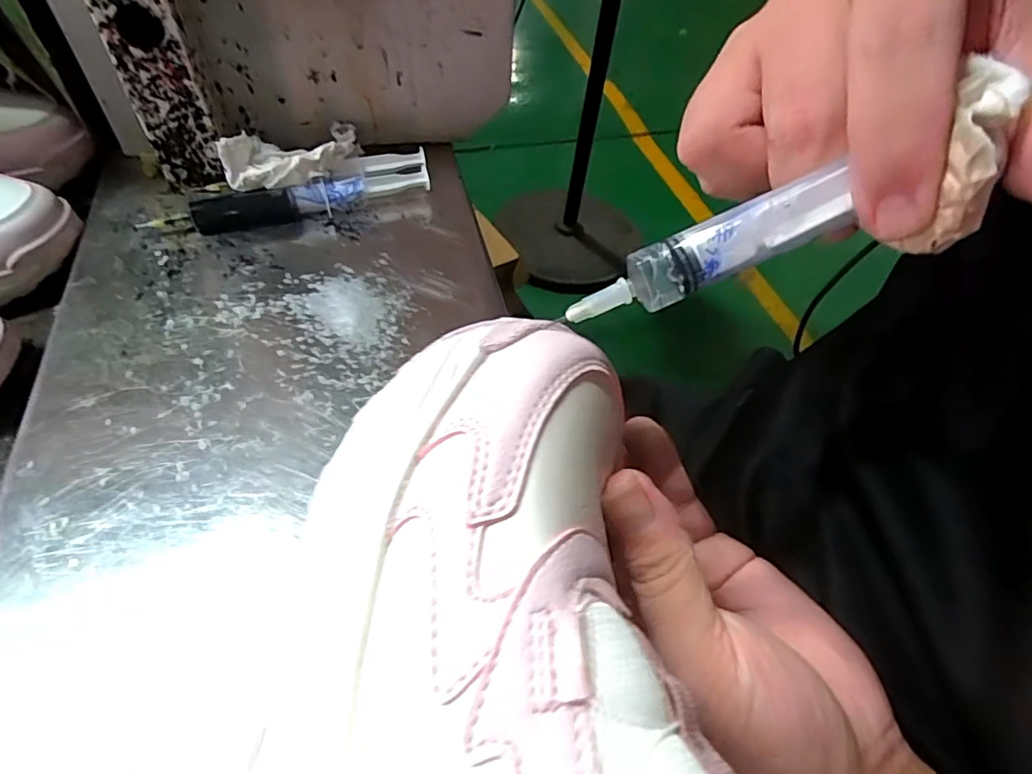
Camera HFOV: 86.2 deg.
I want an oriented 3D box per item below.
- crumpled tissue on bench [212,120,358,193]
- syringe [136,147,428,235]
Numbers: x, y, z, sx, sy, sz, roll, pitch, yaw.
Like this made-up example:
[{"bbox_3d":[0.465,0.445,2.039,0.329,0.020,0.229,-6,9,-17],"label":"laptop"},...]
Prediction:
[{"bbox_3d":[-0.139,-0.154,0.356,0.092,0.026,0.039,-36,64,-28],"label":"crumpled tissue on bench"},{"bbox_3d":[-0.138,-0.122,0.355,0.171,0.019,0.030,-22,58,-21],"label":"syringe"}]

